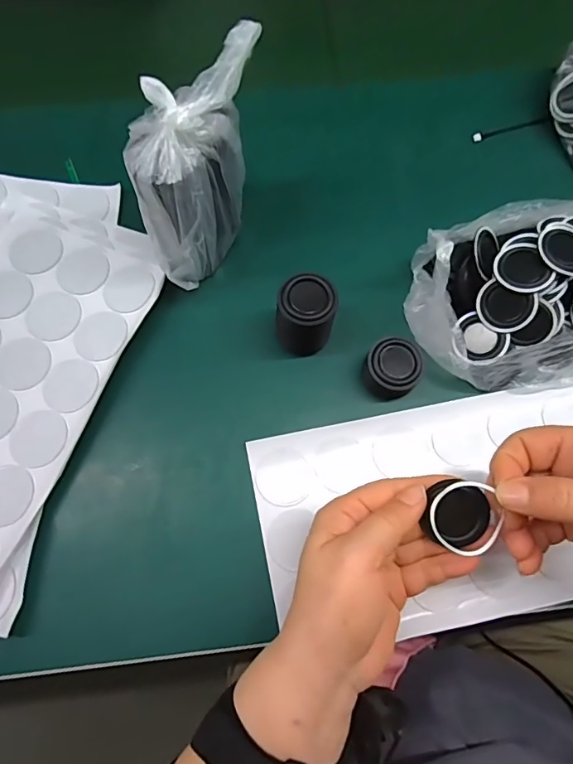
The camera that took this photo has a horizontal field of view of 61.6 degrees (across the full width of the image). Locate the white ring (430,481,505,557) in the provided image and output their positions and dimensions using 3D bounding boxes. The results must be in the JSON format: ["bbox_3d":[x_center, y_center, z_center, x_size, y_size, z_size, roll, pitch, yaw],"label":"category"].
[{"bbox_3d":[0.094,0.070,0.252,0.035,0.004,0.035,-2,76,10],"label":"white ring"}]

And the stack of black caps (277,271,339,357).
[{"bbox_3d":[0.013,-0.044,0.342,0.040,0.069,0.037,-2,72,-4],"label":"stack of black caps"}]

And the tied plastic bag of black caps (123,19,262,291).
[{"bbox_3d":[-0.059,-0.136,0.323,0.060,0.127,0.117,10,72,0],"label":"tied plastic bag of black caps"}]

